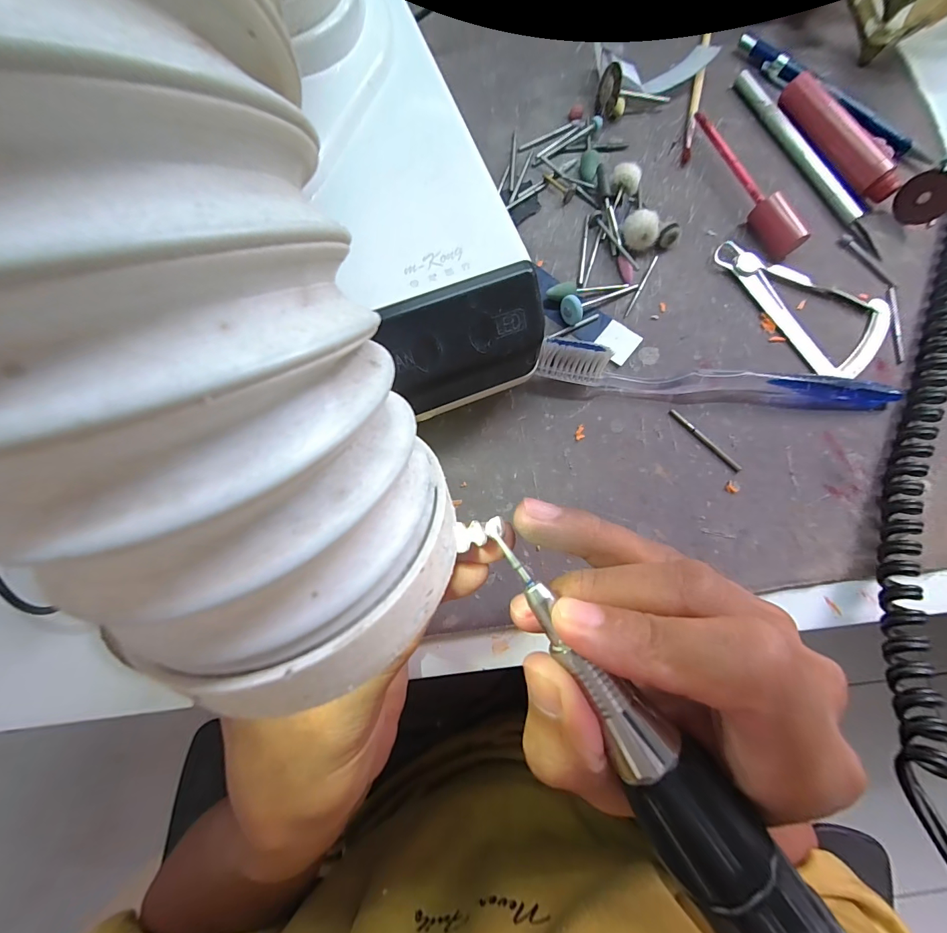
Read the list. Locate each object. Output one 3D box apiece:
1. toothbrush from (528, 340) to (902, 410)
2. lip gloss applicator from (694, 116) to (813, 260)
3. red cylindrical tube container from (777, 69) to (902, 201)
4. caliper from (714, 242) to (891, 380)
[{"bbox_3d":[0.123,-0.043,0.202,0.180,0.022,0.015,5,79,0],"label":"toothbrush"},{"bbox_3d":[0.150,-0.159,0.229,0.014,0.019,0.097,-28,81,-7],"label":"lip gloss applicator"},{"bbox_3d":[0.210,-0.189,0.238,0.018,0.017,0.086,-26,80,-6],"label":"red cylindrical tube container"},{"bbox_3d":[0.183,-0.095,0.224,0.056,0.005,0.097,-34,81,-7],"label":"caliper"}]

